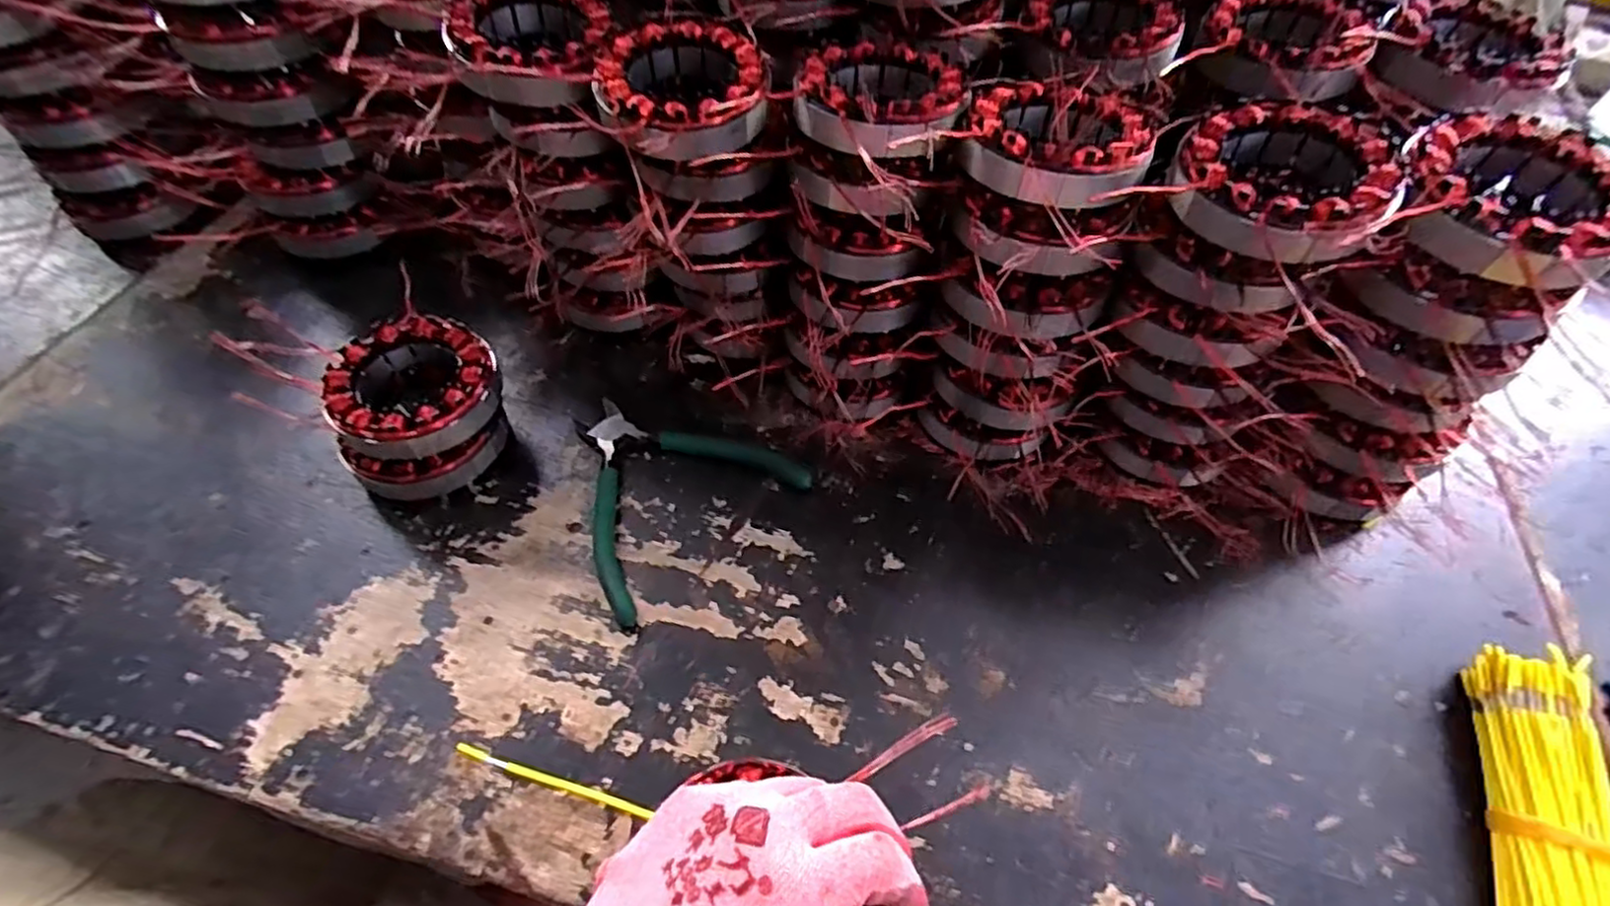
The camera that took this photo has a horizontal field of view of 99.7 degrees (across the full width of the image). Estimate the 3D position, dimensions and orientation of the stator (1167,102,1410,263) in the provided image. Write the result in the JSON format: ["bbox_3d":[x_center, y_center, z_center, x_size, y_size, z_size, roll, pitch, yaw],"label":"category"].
[{"bbox_3d":[0.210,-0.121,0.302,0.091,0.025,0.091,1,56,-1],"label":"stator"}]

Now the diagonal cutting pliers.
[{"bbox_3d":[-0.090,0.012,0.409,0.139,0.013,0.132,-39,65,-24],"label":"diagonal cutting pliers"}]

